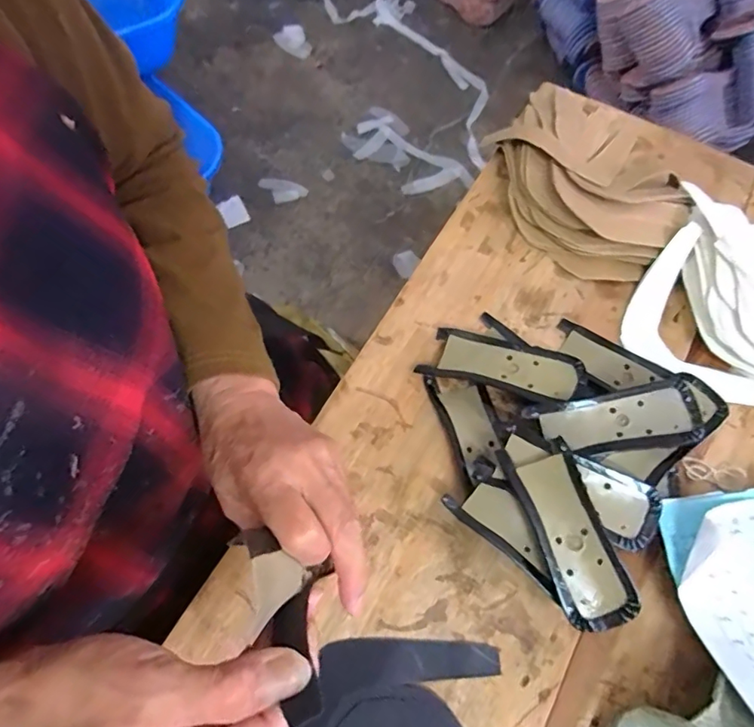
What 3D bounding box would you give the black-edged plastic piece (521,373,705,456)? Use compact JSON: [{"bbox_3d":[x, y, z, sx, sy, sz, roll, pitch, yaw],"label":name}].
[{"bbox_3d":[0.171,0.040,0.361,0.116,0.010,0.045,-7,66,-1],"label":"black-edged plastic piece"}]

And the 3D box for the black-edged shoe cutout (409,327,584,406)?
[{"bbox_3d":[0.097,0.003,0.398,0.116,0.024,0.042,17,68,9],"label":"black-edged shoe cutout"}]

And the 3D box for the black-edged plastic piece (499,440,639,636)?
[{"bbox_3d":[0.125,0.110,0.328,0.044,0.005,0.116,-23,76,10],"label":"black-edged plastic piece"}]

